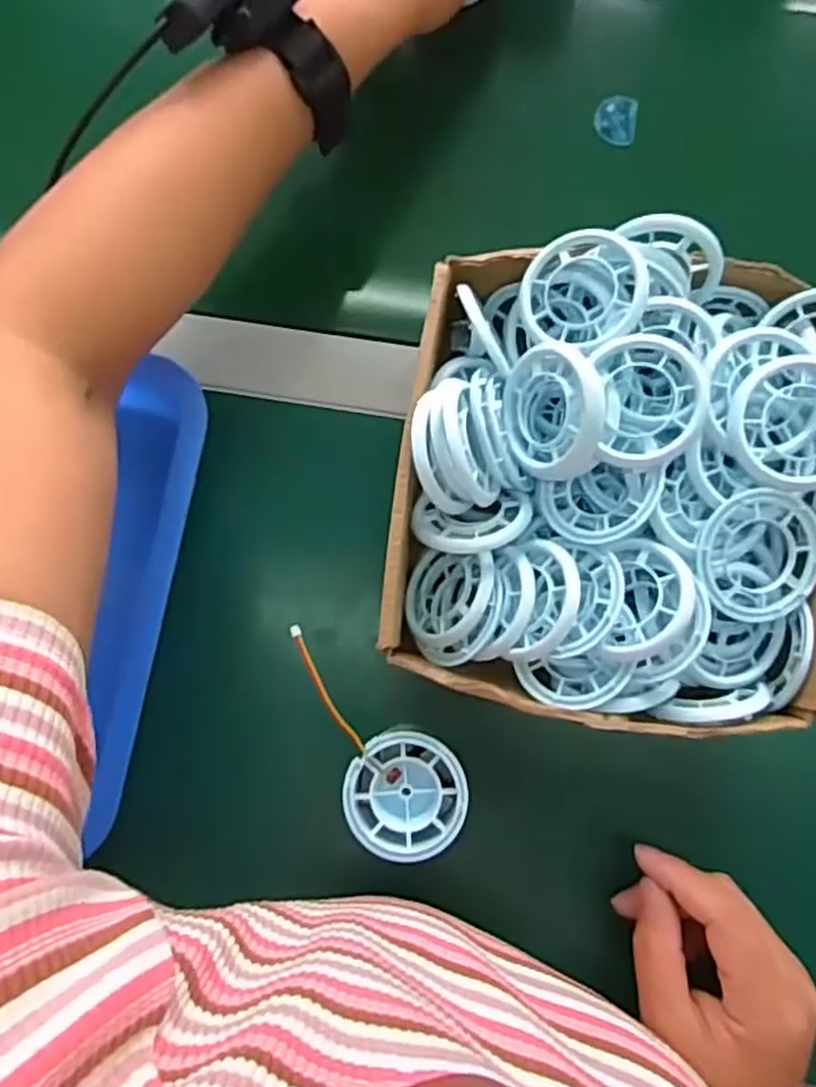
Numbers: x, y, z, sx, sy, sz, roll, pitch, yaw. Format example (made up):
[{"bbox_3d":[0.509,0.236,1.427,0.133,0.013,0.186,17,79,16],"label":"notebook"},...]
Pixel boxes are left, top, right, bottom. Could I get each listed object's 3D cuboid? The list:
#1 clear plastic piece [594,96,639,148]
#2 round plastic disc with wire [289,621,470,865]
[{"bbox_3d":[0.121,-0.247,0.424,0.023,0.008,0.025,6,82,3],"label":"clear plastic piece"},{"bbox_3d":[-0.010,0.088,0.337,0.054,0.014,0.111,-18,82,0],"label":"round plastic disc with wire"}]

